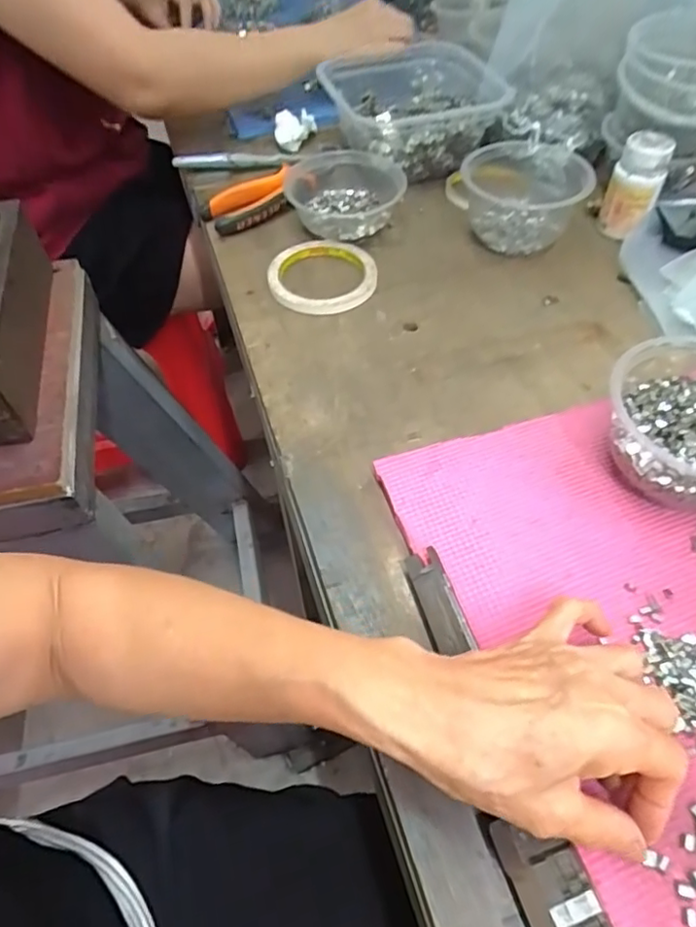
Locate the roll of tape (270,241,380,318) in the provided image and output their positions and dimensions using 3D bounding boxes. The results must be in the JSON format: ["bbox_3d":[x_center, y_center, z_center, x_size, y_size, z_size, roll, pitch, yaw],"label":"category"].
[{"bbox_3d":[-0.023,-0.172,0.549,0.096,0.014,0.096,-2,53,2],"label":"roll of tape"}]

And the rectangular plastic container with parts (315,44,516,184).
[{"bbox_3d":[0.081,-0.388,0.666,0.179,0.071,0.162,-15,54,-7],"label":"rectangular plastic container with parts"}]

